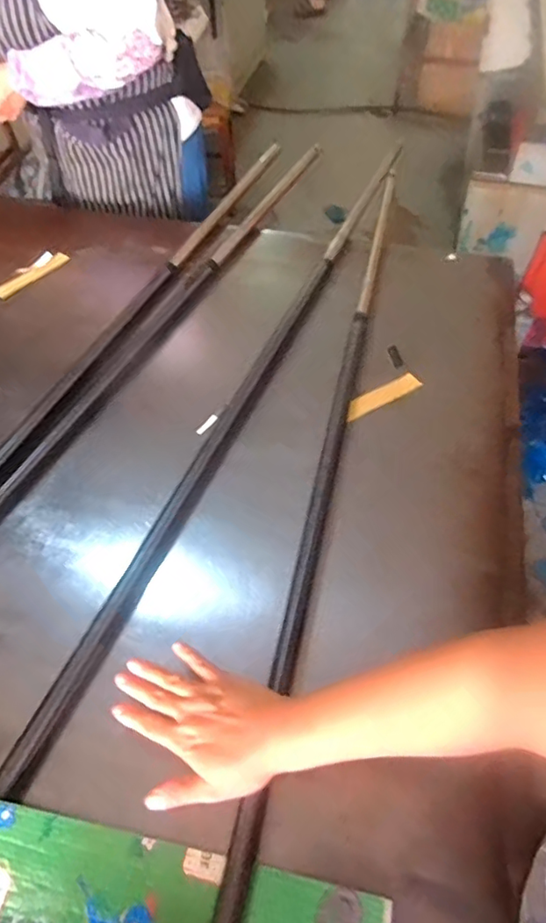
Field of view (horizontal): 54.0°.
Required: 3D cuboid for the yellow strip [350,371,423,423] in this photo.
[{"bbox_3d":[0.153,-0.092,0.750,0.120,0.005,0.026,-27,75,-16],"label":"yellow strip"}]

